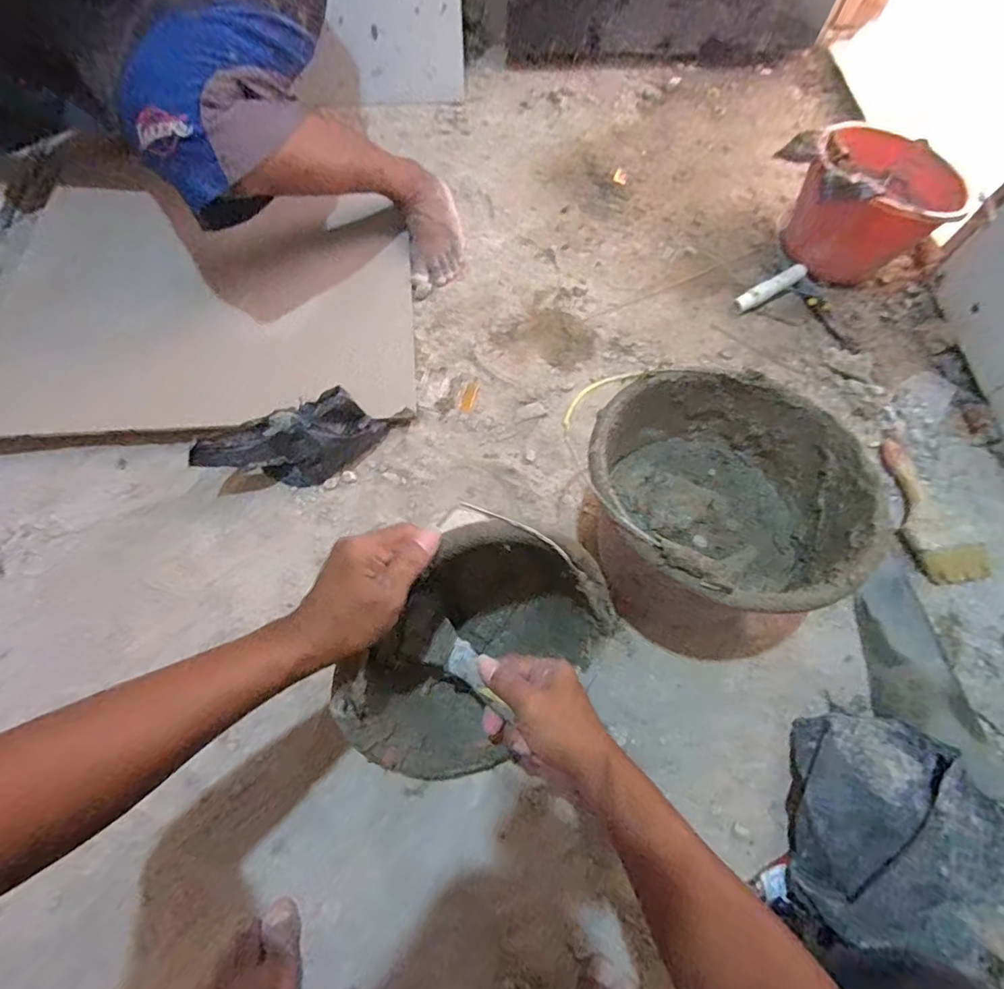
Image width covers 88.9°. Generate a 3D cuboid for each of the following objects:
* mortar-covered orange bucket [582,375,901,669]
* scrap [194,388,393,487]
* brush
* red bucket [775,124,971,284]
[{"bbox_3d":[0.225,0.021,0.582,0.269,0.226,0.274,1,66,-2],"label":"mortar-covered orange bucket"},{"bbox_3d":[-0.269,-0.069,0.675,0.219,0.096,0.093,-29,70,-15],"label":"scrap"},{"bbox_3d":[0.570,0.015,0.690,0.090,0.032,0.207,-5,66,-5],"label":"brush"},{"bbox_3d":[0.595,-0.477,0.861,0.215,0.175,0.226,1,66,-2],"label":"red bucket"}]

